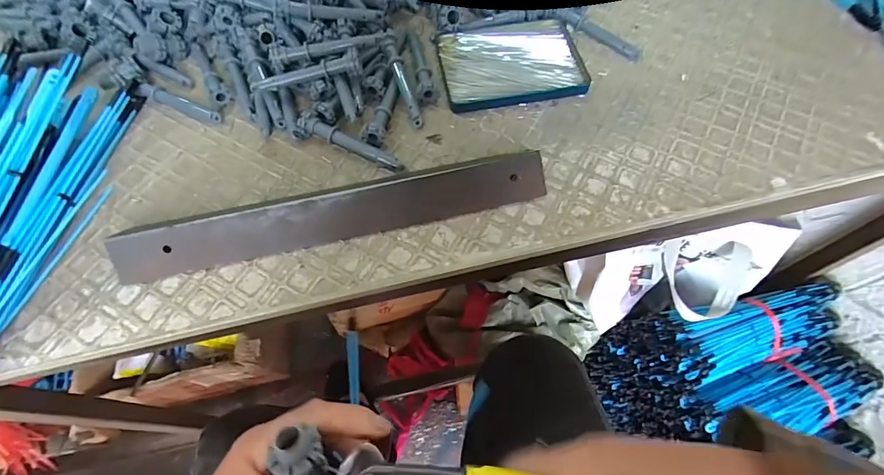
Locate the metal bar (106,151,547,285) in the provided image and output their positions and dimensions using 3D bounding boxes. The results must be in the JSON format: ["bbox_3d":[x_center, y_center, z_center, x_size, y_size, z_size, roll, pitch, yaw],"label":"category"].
[{"bbox_3d":[-0.080,-0.026,0.312,0.310,0.027,0.049,-12,64,-6],"label":"metal bar"}]

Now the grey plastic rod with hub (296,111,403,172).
[{"bbox_3d":[-0.076,-0.078,0.345,0.094,0.017,0.014,21,65,11],"label":"grey plastic rod with hub"}]

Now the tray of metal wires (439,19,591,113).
[{"bbox_3d":[0.064,-0.168,0.394,0.127,0.009,0.103,-9,63,-4],"label":"tray of metal wires"}]

